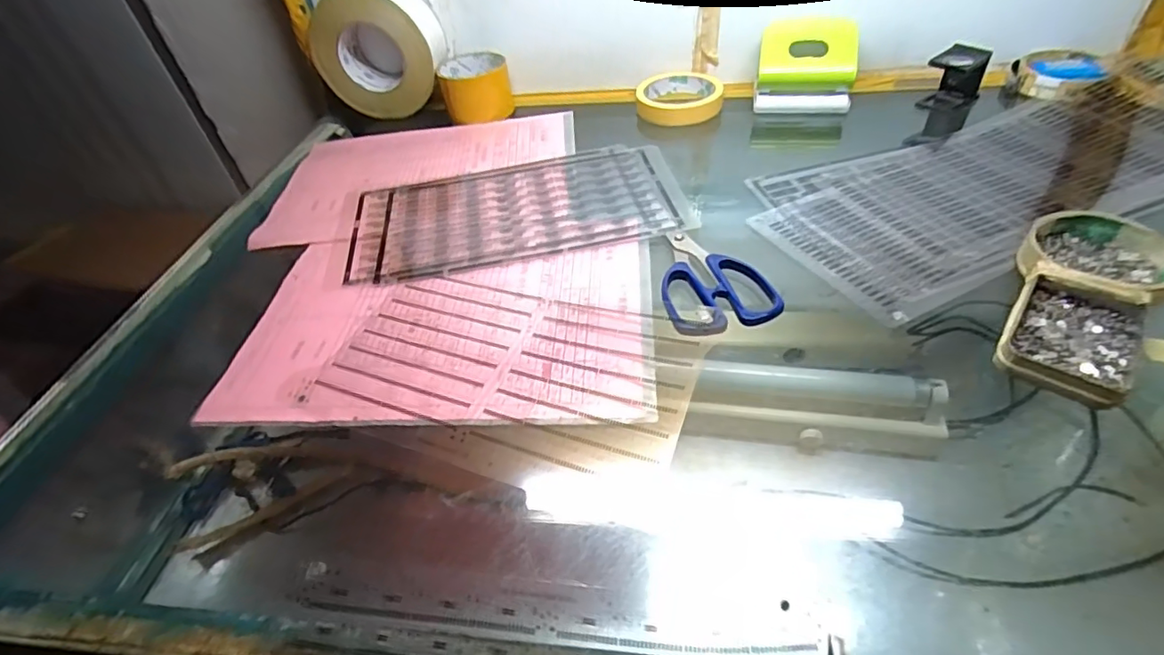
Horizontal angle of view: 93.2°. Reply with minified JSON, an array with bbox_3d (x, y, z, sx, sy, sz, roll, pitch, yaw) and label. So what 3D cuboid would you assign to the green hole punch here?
[{"bbox_3d":[0.240,-0.282,0.593,0.099,0.078,0.055,5,47,12],"label":"green hole punch"}]

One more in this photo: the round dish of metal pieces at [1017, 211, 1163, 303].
[{"bbox_3d":[0.351,-0.045,0.377,0.082,0.024,0.088,-4,46,4],"label":"round dish of metal pieces"}]

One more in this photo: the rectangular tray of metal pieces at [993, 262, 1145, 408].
[{"bbox_3d":[0.300,0.005,0.336,0.064,0.021,0.098,29,56,30],"label":"rectangular tray of metal pieces"}]

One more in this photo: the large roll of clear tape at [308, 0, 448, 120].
[{"bbox_3d":[-0.238,-0.319,0.643,0.145,0.131,0.076,-2,46,6],"label":"large roll of clear tape"}]

